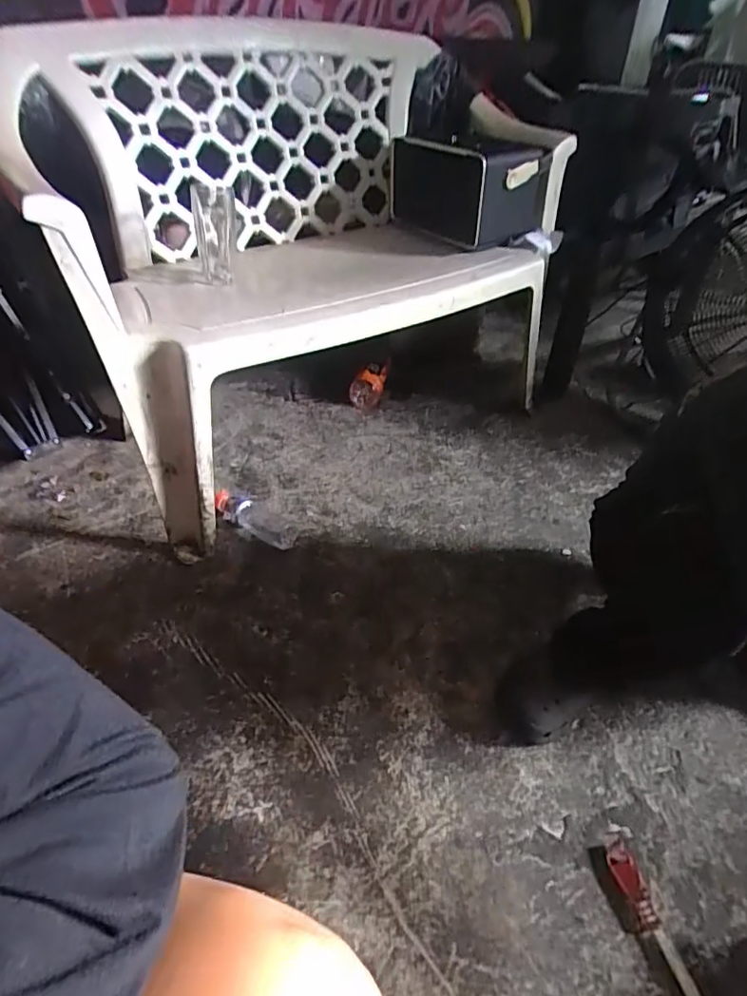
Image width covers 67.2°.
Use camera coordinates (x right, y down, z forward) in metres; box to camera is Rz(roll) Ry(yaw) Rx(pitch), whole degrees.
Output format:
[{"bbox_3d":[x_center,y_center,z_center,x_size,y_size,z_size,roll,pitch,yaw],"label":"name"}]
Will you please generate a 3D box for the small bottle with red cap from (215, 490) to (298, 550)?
[{"bbox_3d":[-0.239,0.042,1.154,0.190,0.056,0.069,22,44,23],"label":"small bottle with red cap"}]

